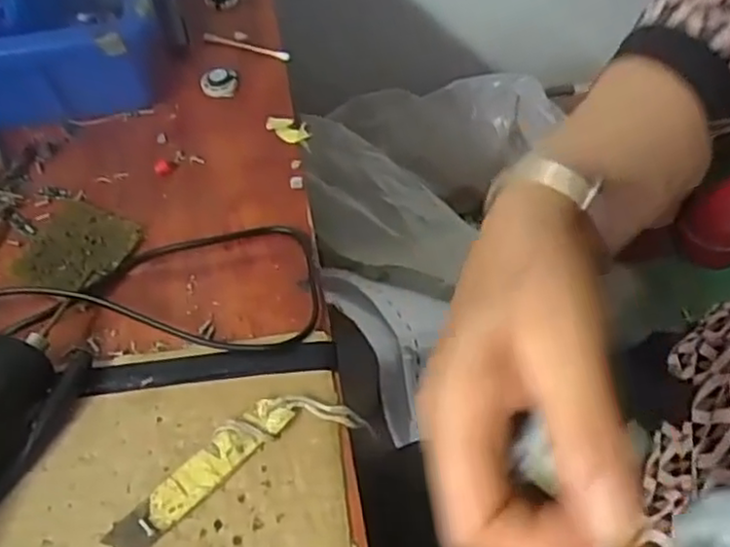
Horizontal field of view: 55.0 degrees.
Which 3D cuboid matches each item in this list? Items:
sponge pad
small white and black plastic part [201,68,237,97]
[{"bbox_3d":[-0.171,-0.016,0.421,0.063,0.005,0.061,15,58,12],"label":"sponge pad"},{"bbox_3d":[-0.103,-0.135,0.496,0.024,0.013,0.018,-10,56,-5],"label":"small white and black plastic part"}]

